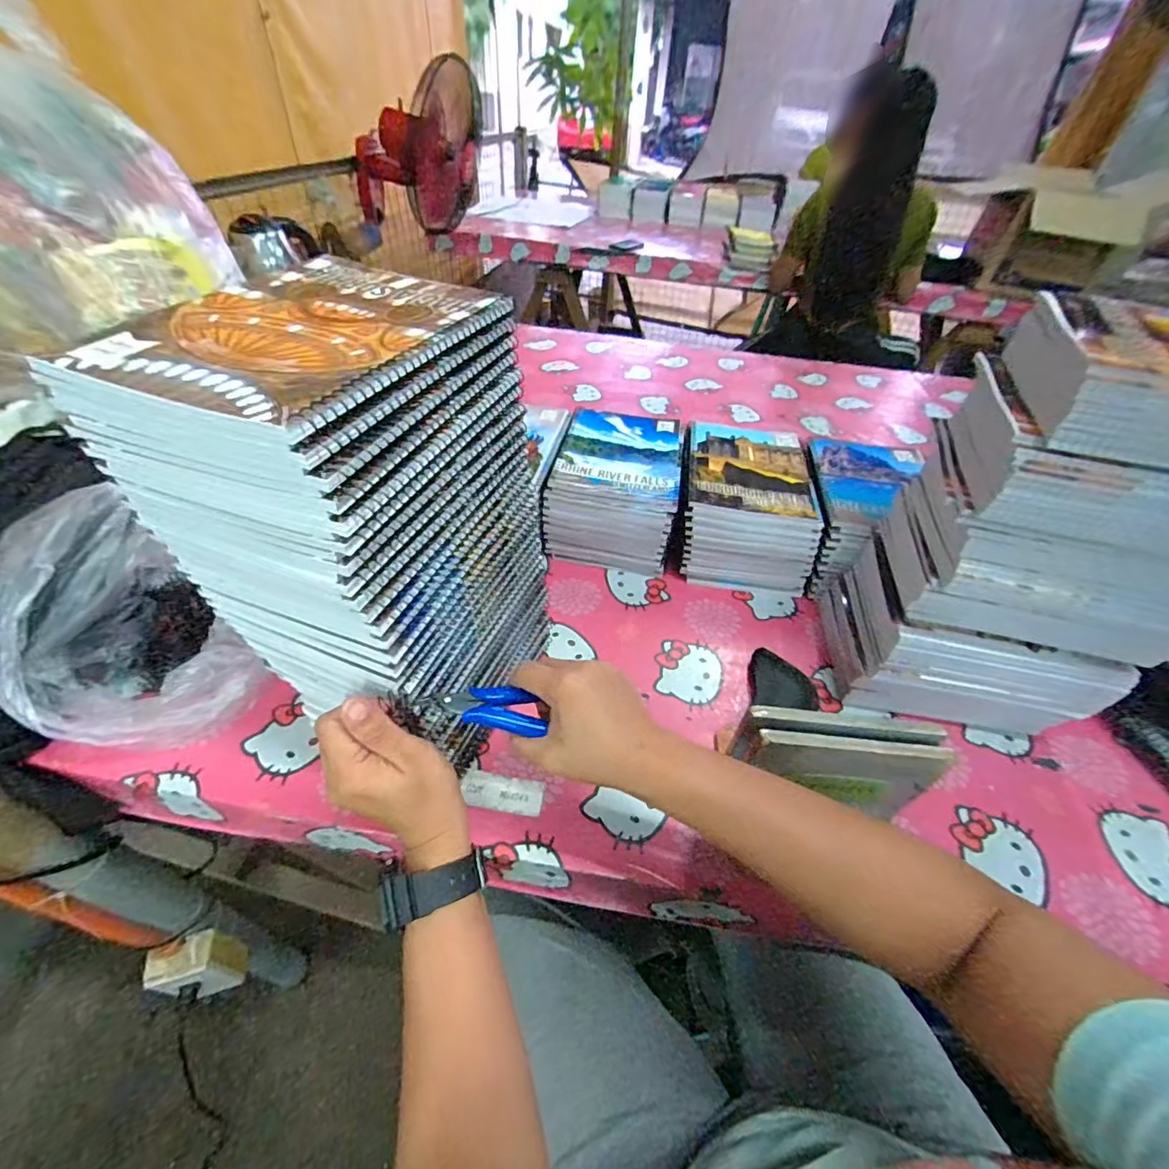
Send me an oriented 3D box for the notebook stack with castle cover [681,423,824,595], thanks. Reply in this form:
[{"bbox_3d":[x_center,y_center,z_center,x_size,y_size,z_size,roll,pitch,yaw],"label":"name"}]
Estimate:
[{"bbox_3d":[0.211,-0.104,0.674,0.159,0.122,0.201,8,45,3],"label":"notebook stack with castle cover"}]

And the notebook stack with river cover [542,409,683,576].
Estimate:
[{"bbox_3d":[0.043,-0.127,0.683,0.160,0.123,0.201,9,45,4],"label":"notebook stack with river cover"}]

